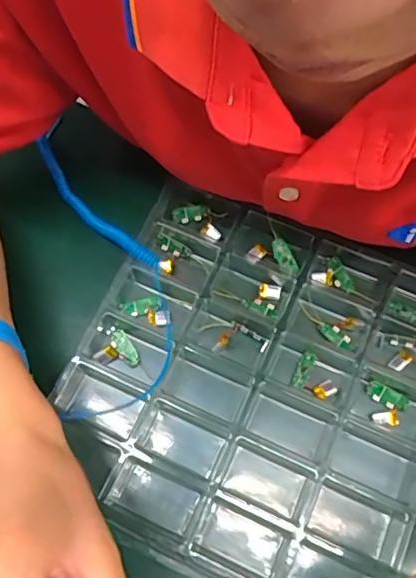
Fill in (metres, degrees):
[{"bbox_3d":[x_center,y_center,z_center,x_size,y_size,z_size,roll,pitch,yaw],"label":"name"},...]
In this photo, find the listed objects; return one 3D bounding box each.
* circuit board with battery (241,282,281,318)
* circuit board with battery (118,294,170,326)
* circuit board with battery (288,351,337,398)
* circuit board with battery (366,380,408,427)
[{"bbox_3d":[0.039,0.006,0.408,0.025,0.004,0.023,16,71,6],"label":"circuit board with battery"},{"bbox_3d":[-0.043,0.012,0.403,0.037,0.008,0.020,23,72,9],"label":"circuit board with battery"},{"bbox_3d":[0.074,0.059,0.383,0.030,0.007,0.026,23,71,8],"label":"circuit board with battery"},{"bbox_3d":[0.117,0.077,0.378,0.027,0.008,0.026,29,73,11],"label":"circuit board with battery"}]

